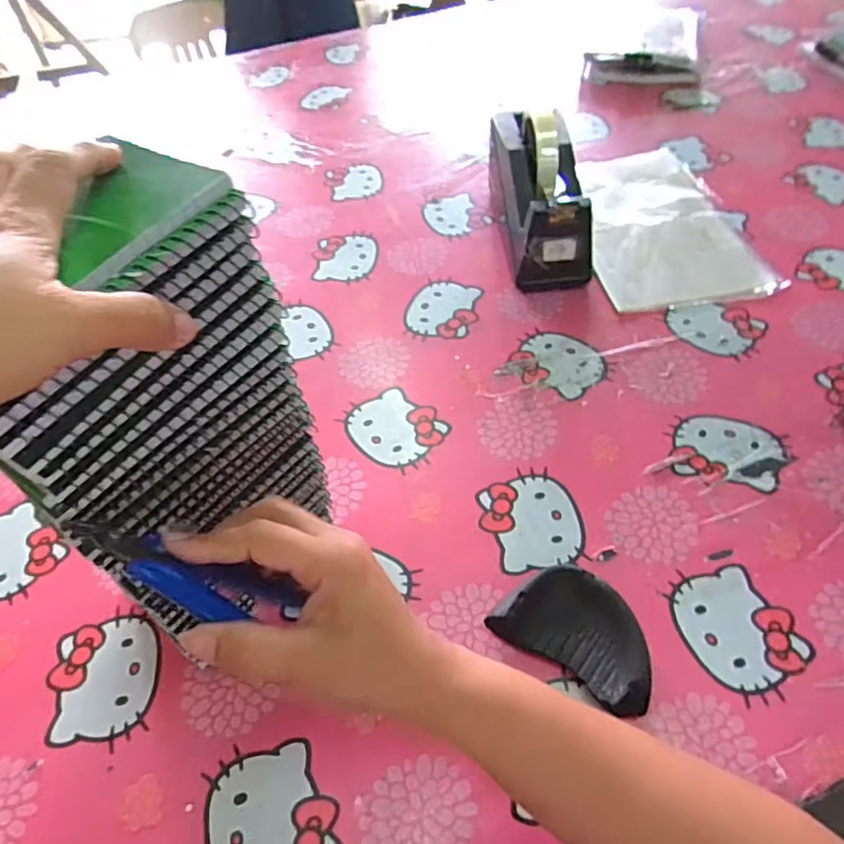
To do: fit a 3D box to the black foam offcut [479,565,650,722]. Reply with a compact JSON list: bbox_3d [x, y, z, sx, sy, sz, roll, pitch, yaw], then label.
[{"bbox_3d":[0.106,0.136,0.392,0.102,0.030,0.067,28,60,23],"label":"black foam offcut"}]

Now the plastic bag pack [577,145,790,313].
[{"bbox_3d":[0.259,-0.229,0.670,0.173,0.008,0.282,-9,53,-3],"label":"plastic bag pack"}]

